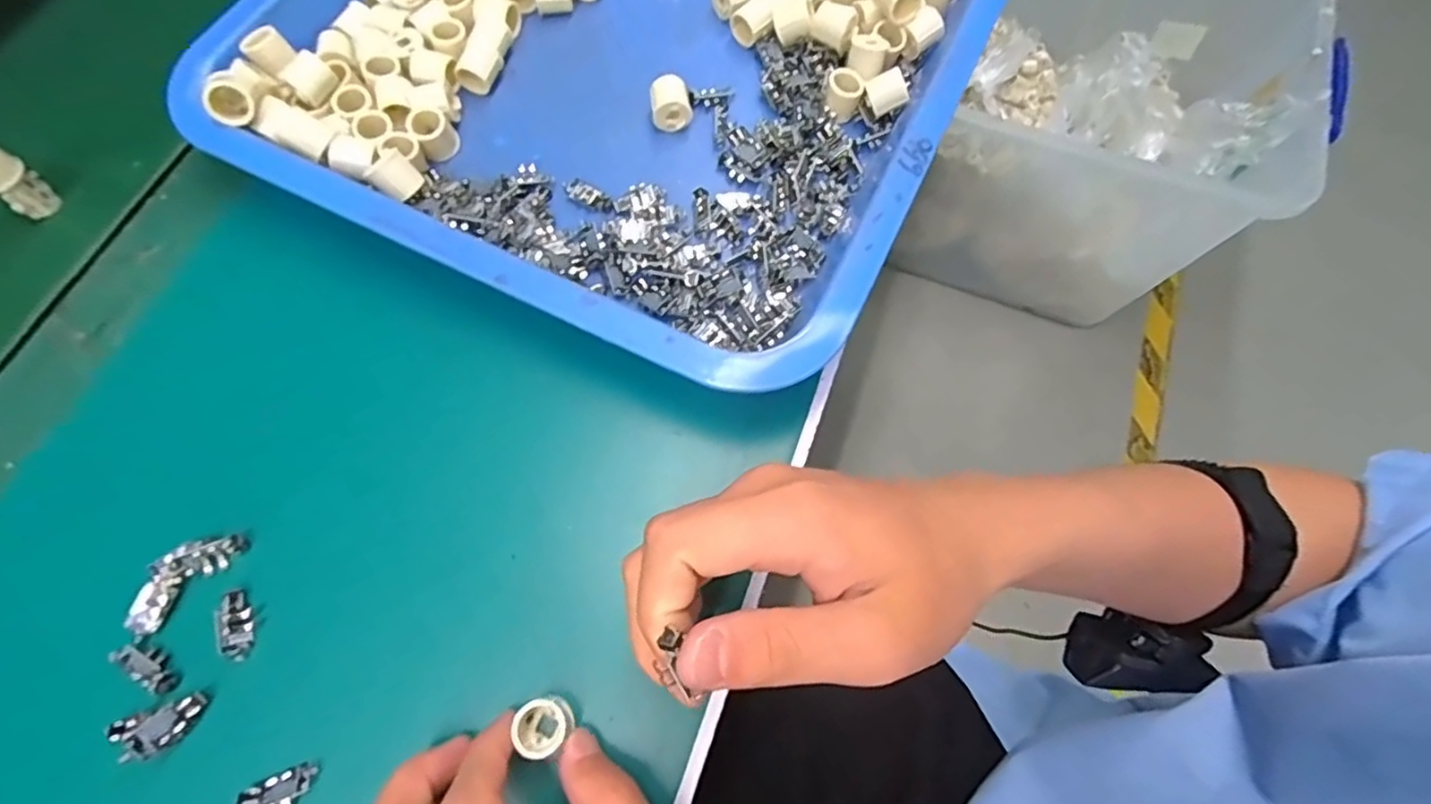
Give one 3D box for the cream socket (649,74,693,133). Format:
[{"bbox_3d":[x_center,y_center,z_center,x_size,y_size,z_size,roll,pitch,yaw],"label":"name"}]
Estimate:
[{"bbox_3d":[-0.024,-0.153,0.334,0.020,0.018,0.022,-11,69,-5],"label":"cream socket"}]

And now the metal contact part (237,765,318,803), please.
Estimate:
[{"bbox_3d":[-0.156,0.140,0.233,0.025,0.004,0.012,-20,70,-9],"label":"metal contact part"}]

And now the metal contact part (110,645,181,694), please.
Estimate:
[{"bbox_3d":[-0.215,0.100,0.245,0.027,0.004,0.011,33,72,11],"label":"metal contact part"}]

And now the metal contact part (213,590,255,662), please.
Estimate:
[{"bbox_3d":[-0.187,0.087,0.251,0.011,0.006,0.026,-22,70,-9],"label":"metal contact part"}]

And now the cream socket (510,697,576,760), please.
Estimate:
[{"bbox_3d":[-0.062,0.119,0.238,0.019,0.021,0.018,0,68,-1],"label":"cream socket"}]

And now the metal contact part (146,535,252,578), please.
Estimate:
[{"bbox_3d":[-0.205,0.061,0.257,0.030,0.010,0.013,-15,68,-26],"label":"metal contact part"}]

